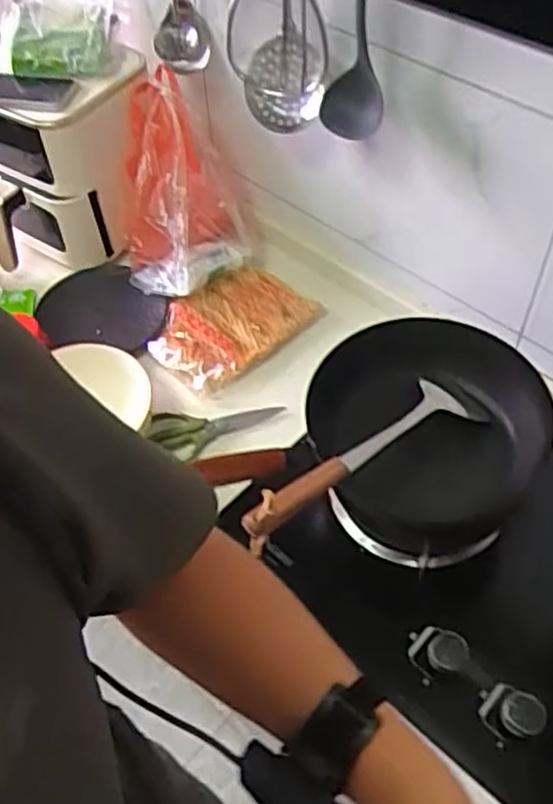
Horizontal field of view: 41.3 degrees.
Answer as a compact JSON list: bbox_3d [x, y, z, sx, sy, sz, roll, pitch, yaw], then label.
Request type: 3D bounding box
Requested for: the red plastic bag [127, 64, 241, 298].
[{"bbox_3d":[-0.167,-0.350,1.196,0.173,0.331,0.084,-8,13,-4],"label":"red plastic bag"}]

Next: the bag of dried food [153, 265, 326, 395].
[{"bbox_3d":[-0.077,-0.125,1.170,0.245,0.028,0.177,-37,58,-24],"label":"bag of dried food"}]

